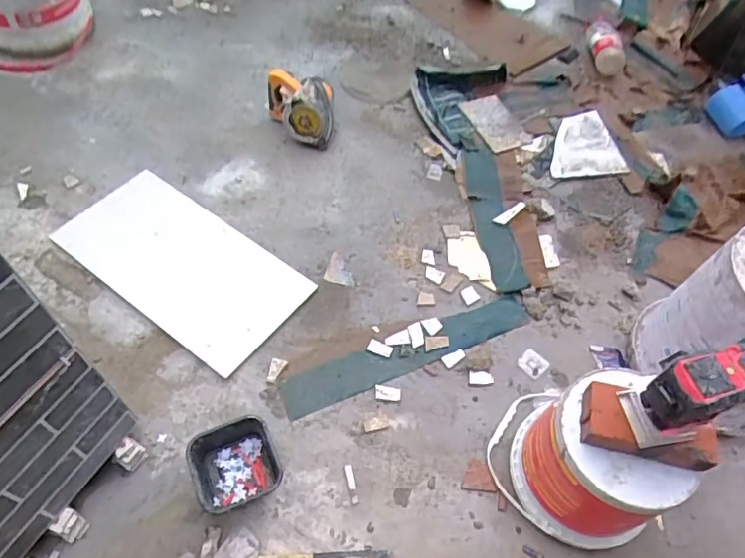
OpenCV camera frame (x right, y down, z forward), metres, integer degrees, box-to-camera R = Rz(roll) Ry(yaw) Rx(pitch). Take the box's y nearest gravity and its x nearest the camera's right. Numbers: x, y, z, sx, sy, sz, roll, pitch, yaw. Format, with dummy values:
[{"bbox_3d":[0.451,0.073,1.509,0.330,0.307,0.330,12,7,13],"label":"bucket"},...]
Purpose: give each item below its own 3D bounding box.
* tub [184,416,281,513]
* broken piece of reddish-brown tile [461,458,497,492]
[{"bbox_3d":[-0.274,0.373,1.112,0.165,0.072,0.152,-18,58,-15],"label":"tub"},{"bbox_3d":[0.225,0.411,1.167,0.068,0.021,0.064,8,55,2],"label":"broken piece of reddish-brown tile"}]

